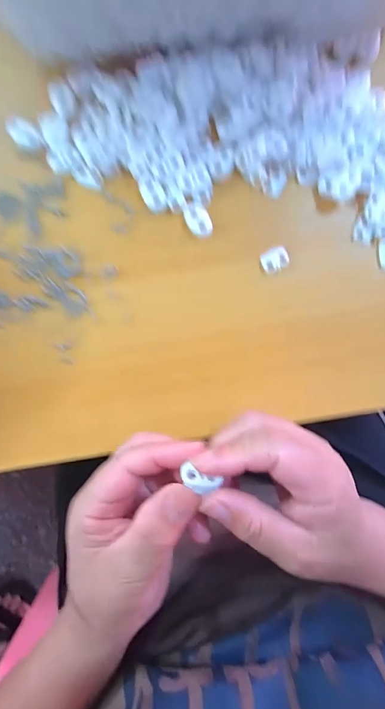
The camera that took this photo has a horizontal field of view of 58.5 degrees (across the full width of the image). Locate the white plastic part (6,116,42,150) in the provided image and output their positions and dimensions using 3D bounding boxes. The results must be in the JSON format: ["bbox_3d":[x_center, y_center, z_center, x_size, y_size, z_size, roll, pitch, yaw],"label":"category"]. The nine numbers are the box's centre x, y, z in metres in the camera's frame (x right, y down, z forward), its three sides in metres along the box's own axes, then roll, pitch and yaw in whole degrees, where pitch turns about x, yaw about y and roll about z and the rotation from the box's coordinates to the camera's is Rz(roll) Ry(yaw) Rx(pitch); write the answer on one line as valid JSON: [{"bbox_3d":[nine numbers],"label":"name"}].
[{"bbox_3d":[-0.116,-0.152,0.236,0.026,0.004,0.015,41,92,-1],"label":"white plastic part"}]

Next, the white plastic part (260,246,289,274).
[{"bbox_3d":[0.057,-0.066,0.239,0.019,0.004,0.015,-29,92,2],"label":"white plastic part"}]

